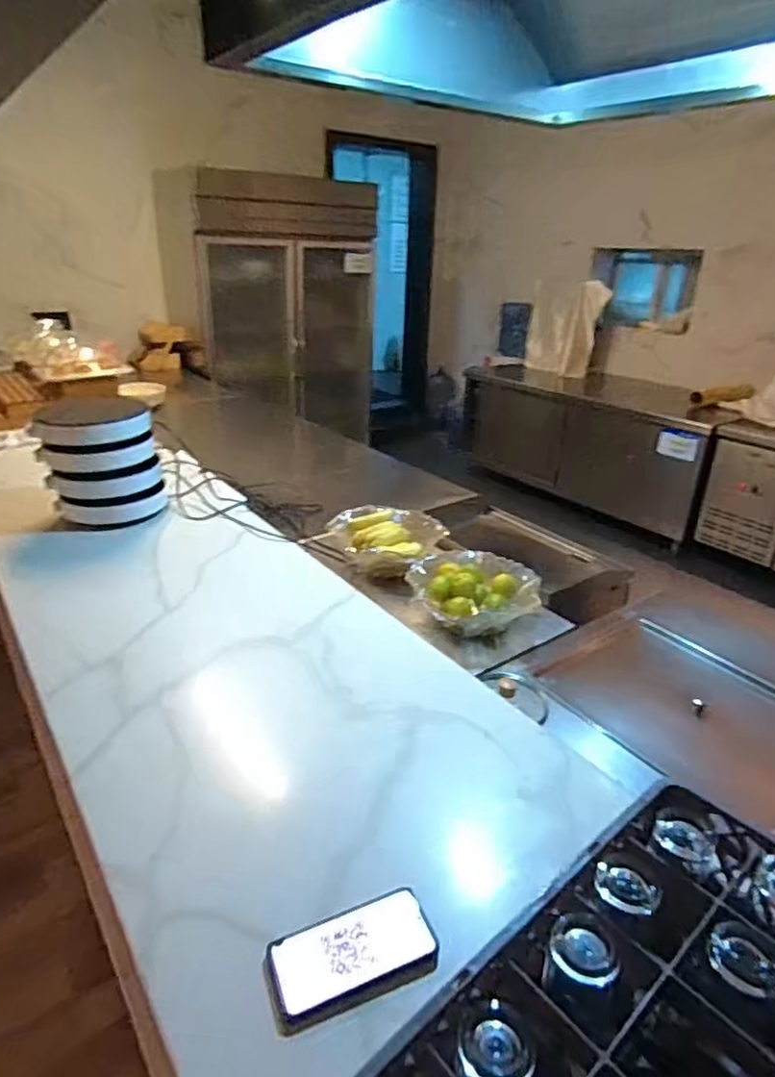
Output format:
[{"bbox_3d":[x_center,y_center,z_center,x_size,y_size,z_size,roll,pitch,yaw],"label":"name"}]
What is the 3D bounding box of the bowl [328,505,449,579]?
[{"bbox_3d":[-0.001,0.011,1.603,0.250,0.116,0.244,1,25,-1],"label":"bowl"}]

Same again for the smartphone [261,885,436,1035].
[{"bbox_3d":[-0.036,0.413,0.623,0.168,0.009,0.084,-9,27,-22],"label":"smartphone"}]

